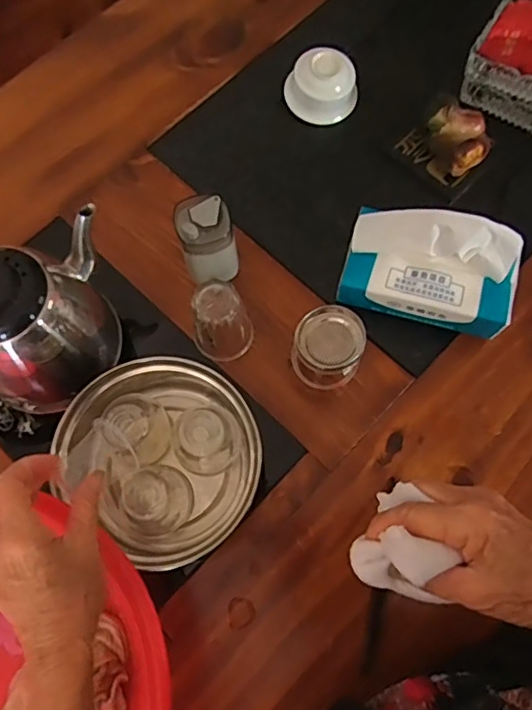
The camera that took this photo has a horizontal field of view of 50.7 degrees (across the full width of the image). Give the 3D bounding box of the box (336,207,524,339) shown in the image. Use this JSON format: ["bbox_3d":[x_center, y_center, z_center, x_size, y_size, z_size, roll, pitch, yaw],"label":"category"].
[{"bbox_3d":[0.154,-0.078,0.527,0.152,0.098,0.076,14,73,6],"label":"box"}]

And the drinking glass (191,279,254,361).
[{"bbox_3d":[-0.041,-0.032,0.524,0.052,0.077,0.053,9,73,5],"label":"drinking glass"}]

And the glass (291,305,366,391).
[{"bbox_3d":[0.057,-0.007,0.519,0.059,0.070,0.061,0,72,1],"label":"glass"}]

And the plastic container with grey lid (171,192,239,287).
[{"bbox_3d":[-0.055,-0.107,0.545,0.054,0.087,0.059,-11,72,-2],"label":"plastic container with grey lid"}]

